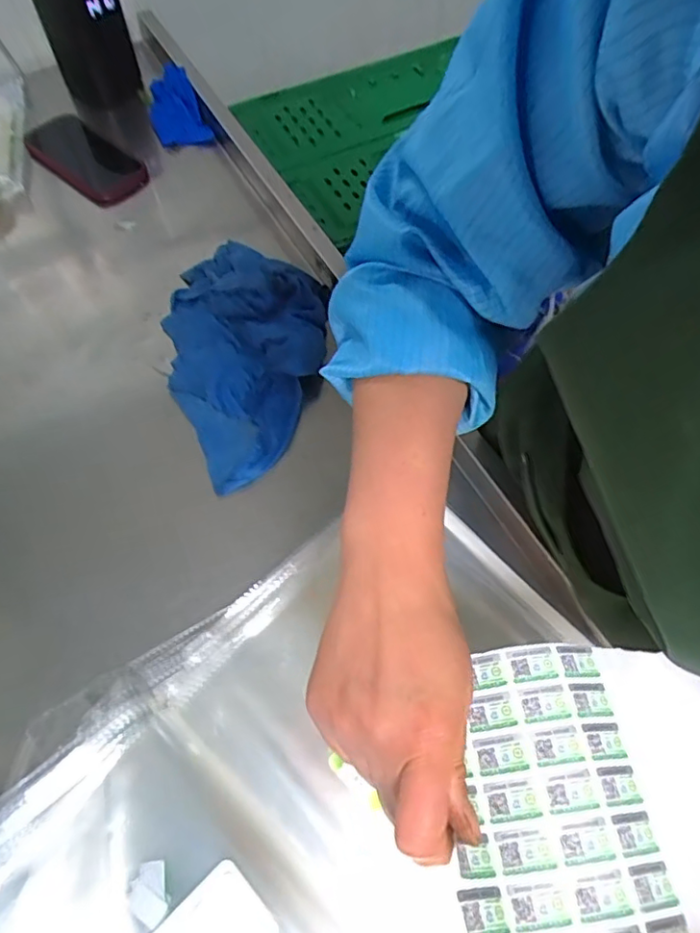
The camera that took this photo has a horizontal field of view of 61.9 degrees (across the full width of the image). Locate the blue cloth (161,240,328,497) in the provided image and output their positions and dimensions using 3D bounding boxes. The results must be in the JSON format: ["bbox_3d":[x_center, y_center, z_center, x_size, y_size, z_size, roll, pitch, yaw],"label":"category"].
[{"bbox_3d":[-0.107,-0.114,0.602,0.169,0.062,0.278,-3,63,-2],"label":"blue cloth"}]

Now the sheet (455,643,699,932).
[{"bbox_3d":[0.132,0.175,0.284,0.173,0.027,0.167,3,54,-12],"label":"sheet"}]

